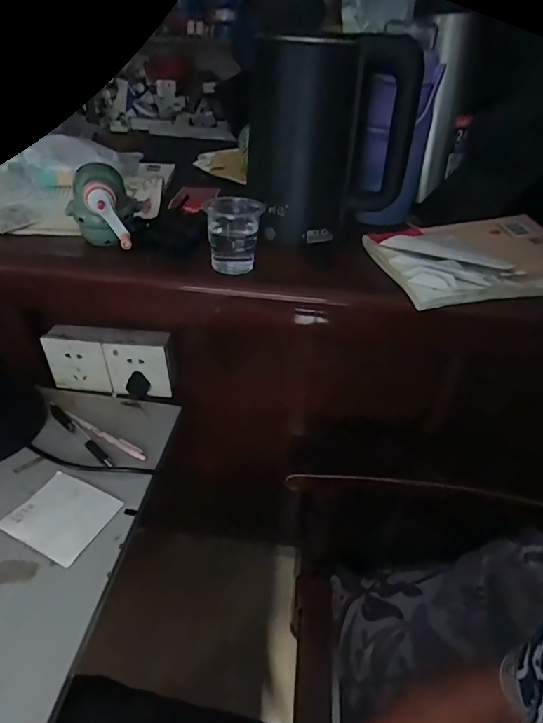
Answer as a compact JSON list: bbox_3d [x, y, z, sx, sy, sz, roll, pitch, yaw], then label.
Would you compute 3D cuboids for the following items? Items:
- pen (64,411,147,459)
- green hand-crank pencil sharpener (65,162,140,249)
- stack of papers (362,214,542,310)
[{"bbox_3d":[-0.212,0.092,0.549,0.135,0.009,0.012,21,41,22],"label":"pen"},{"bbox_3d":[-0.186,-0.169,0.483,0.073,0.074,0.087,-11,40,-17],"label":"green hand-crank pencil sharpener"},{"bbox_3d":[0.230,-0.121,0.484,0.207,0.040,0.148,-6,38,-11],"label":"stack of papers"}]

